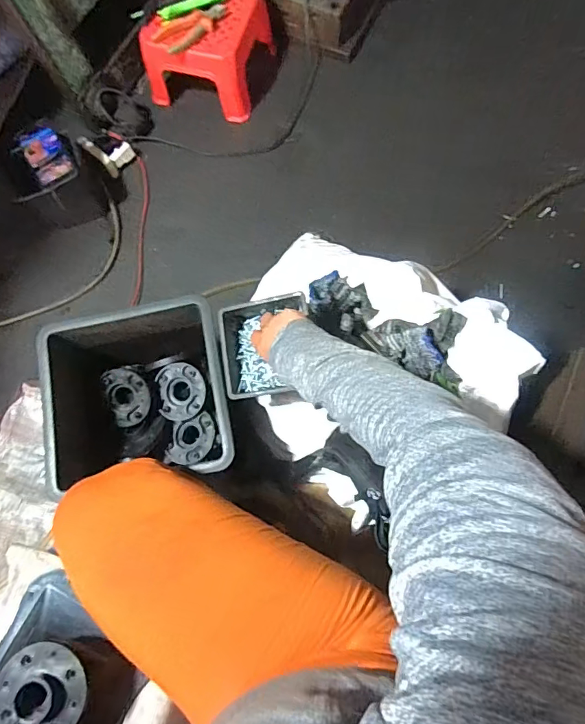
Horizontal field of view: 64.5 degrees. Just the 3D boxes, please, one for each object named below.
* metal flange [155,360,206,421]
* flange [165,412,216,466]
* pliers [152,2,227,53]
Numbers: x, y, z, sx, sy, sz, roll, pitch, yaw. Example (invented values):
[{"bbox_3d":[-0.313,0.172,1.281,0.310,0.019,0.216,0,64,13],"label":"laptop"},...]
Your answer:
[{"bbox_3d":[-0.183,0.048,0.770,0.080,0.024,0.093,-6,76,0],"label":"metal flange"},{"bbox_3d":[-0.165,0.127,0.762,0.070,0.015,0.091,17,77,6],"label":"flange"},{"bbox_3d":[-0.197,-0.666,0.915,0.156,0.019,0.063,-43,79,-9],"label":"pliers"}]

